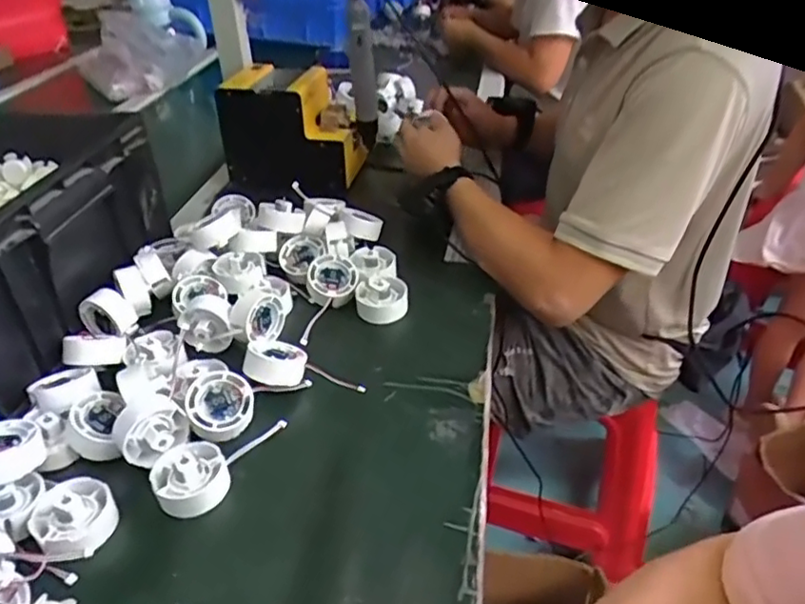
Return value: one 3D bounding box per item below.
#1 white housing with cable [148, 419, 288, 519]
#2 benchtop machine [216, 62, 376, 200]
[{"bbox_3d":[-0.140,0.127,0.500,0.110,0.034,0.051,-19,38,-24],"label":"white housing with cable"},{"bbox_3d":[-0.155,-0.247,0.928,0.198,0.148,0.107,8,36,14],"label":"benchtop machine"}]

